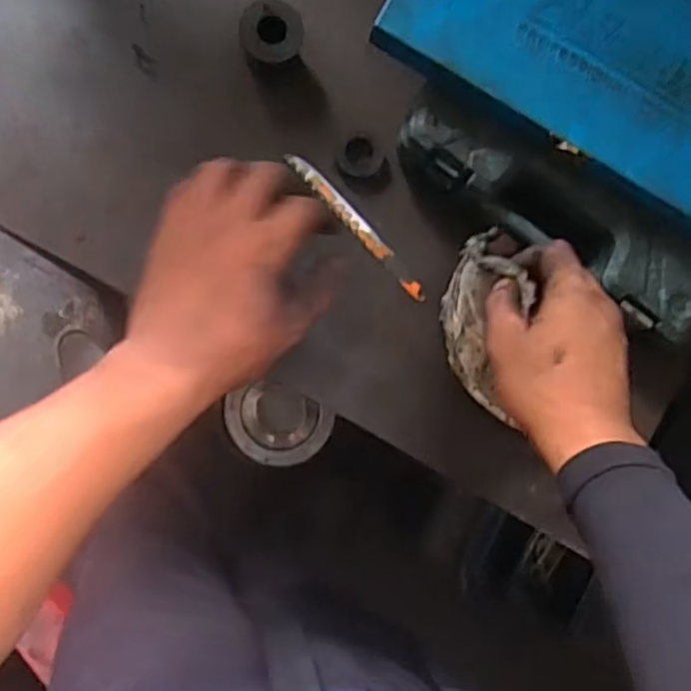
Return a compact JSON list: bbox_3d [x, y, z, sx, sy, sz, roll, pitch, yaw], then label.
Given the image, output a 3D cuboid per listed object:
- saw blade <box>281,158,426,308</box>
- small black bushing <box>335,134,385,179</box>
[{"bbox_3d":[0.010,-0.093,0.578,0.014,0.008,0.150,-44,95,-7],"label":"saw blade"},{"bbox_3d":[0.012,-0.146,0.572,0.033,0.009,0.032,0,88,-8],"label":"small black bushing"}]

